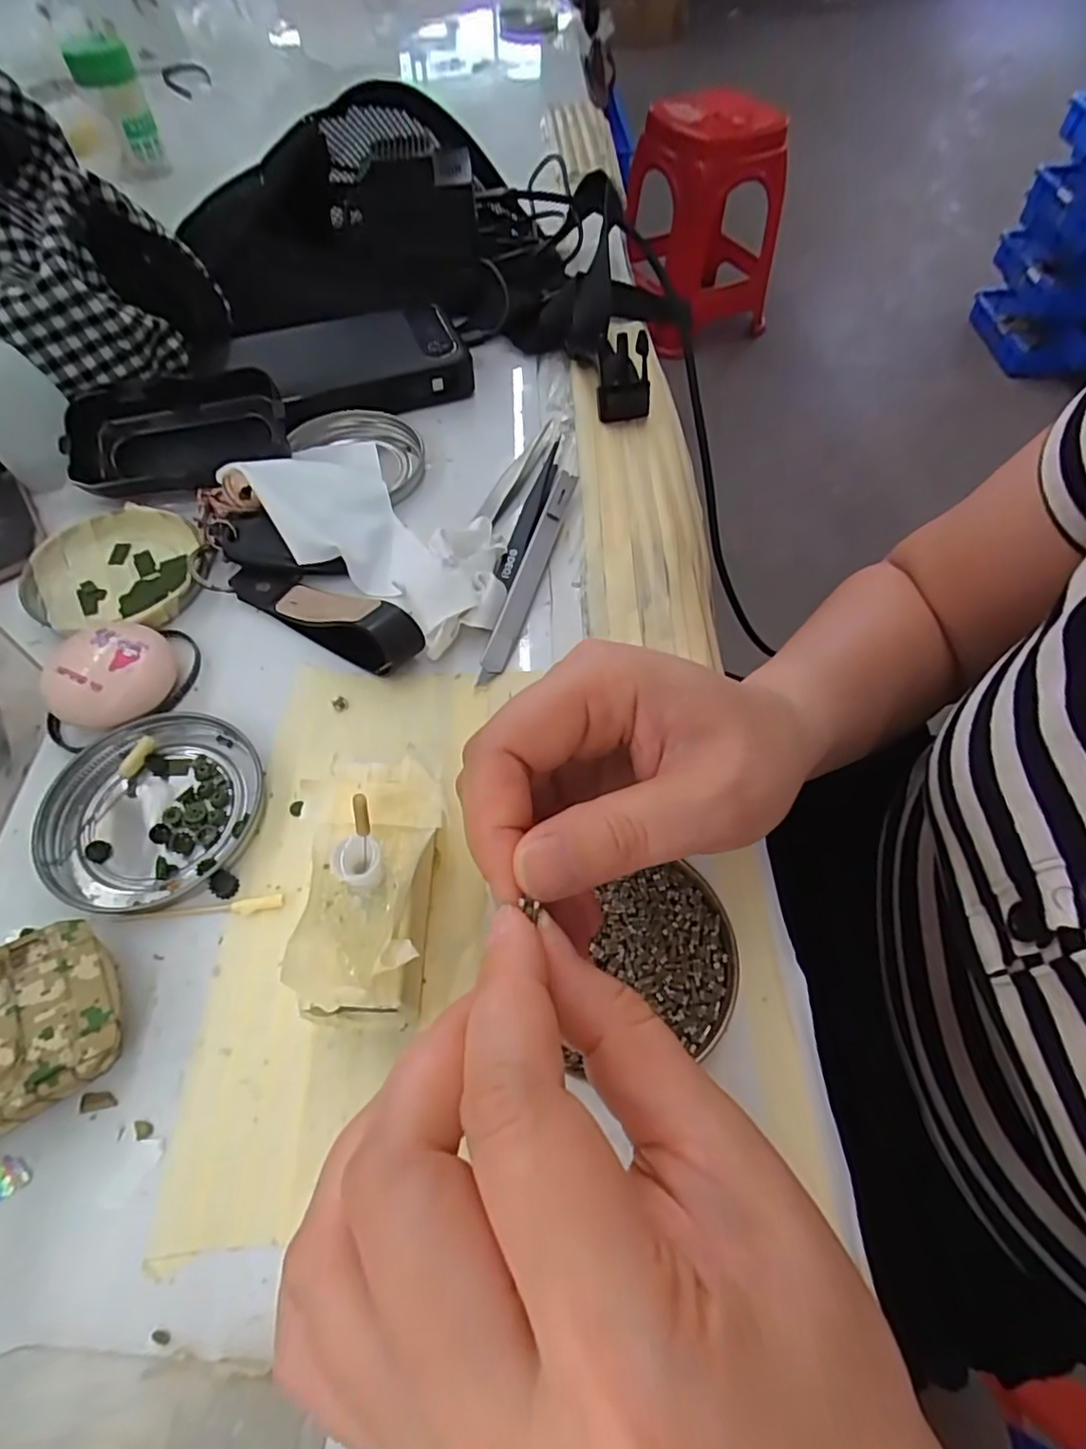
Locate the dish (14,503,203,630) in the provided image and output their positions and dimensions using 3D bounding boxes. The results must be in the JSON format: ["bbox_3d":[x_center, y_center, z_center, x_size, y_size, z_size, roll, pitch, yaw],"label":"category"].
[{"bbox_3d":[-0.206,-0.072,0.298,0.076,0.013,0.080,-22,62,-13],"label":"dish"}]

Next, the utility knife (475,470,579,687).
[{"bbox_3d":[-0.006,-0.076,0.300,0.011,0.010,0.133,15,61,8],"label":"utility knife"}]

